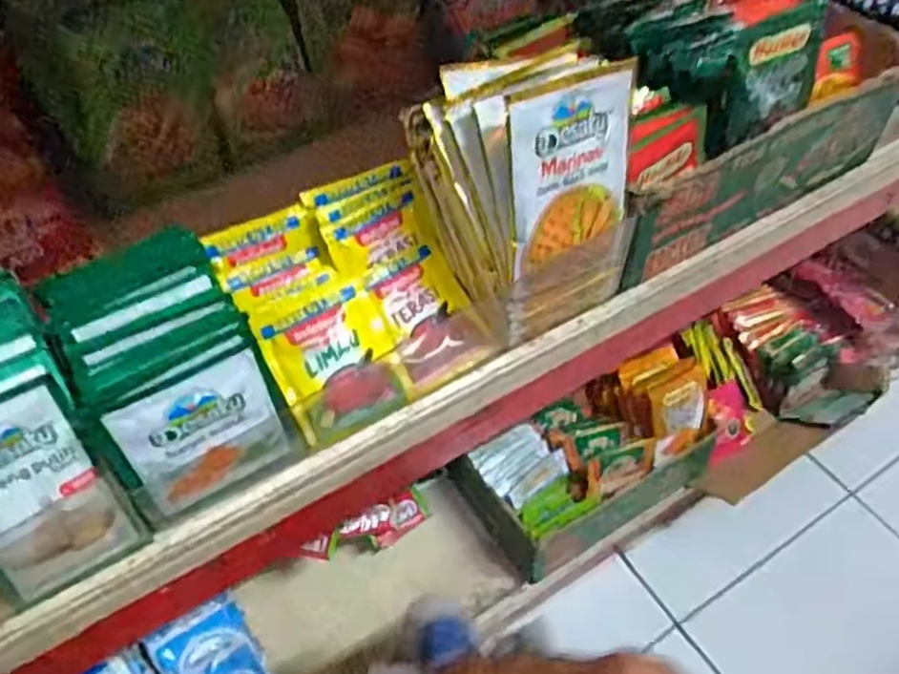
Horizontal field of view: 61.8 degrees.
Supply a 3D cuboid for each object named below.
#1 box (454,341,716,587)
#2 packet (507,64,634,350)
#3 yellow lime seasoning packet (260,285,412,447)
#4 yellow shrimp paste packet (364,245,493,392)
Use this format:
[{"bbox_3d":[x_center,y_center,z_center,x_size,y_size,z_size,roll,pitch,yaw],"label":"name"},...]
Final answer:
[{"bbox_3d":[0.159,0.128,0.826,0.271,0.141,0.137,-26,55,-20],"label":"box"},{"bbox_3d":[0.068,-0.067,0.413,0.081,0.149,0.012,-24,42,-23],"label":"packet"},{"bbox_3d":[-0.062,0.015,0.411,0.058,0.011,0.069,-26,91,-16],"label":"yellow lime seasoning packet"},{"bbox_3d":[-0.017,-0.013,0.447,0.055,0.017,0.077,-26,84,-24],"label":"yellow shrimp paste packet"}]

